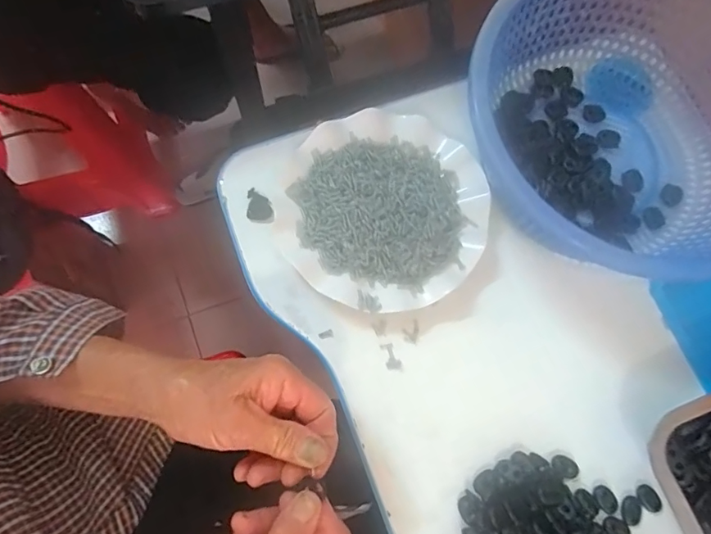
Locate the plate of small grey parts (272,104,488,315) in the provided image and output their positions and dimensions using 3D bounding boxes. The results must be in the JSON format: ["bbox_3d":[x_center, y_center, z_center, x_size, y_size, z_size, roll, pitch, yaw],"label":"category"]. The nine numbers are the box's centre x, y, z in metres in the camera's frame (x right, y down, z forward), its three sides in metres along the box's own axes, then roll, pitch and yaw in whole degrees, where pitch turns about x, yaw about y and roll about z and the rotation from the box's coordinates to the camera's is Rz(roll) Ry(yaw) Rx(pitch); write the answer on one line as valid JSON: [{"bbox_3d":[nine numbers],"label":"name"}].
[{"bbox_3d":[0.024,-0.052,0.414,0.177,0.037,0.179,1,76,-2],"label":"plate of small grey parts"}]

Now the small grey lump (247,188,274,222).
[{"bbox_3d":[-0.087,-0.056,0.429,0.024,0.005,0.031,-3,76,-4],"label":"small grey lump"}]

